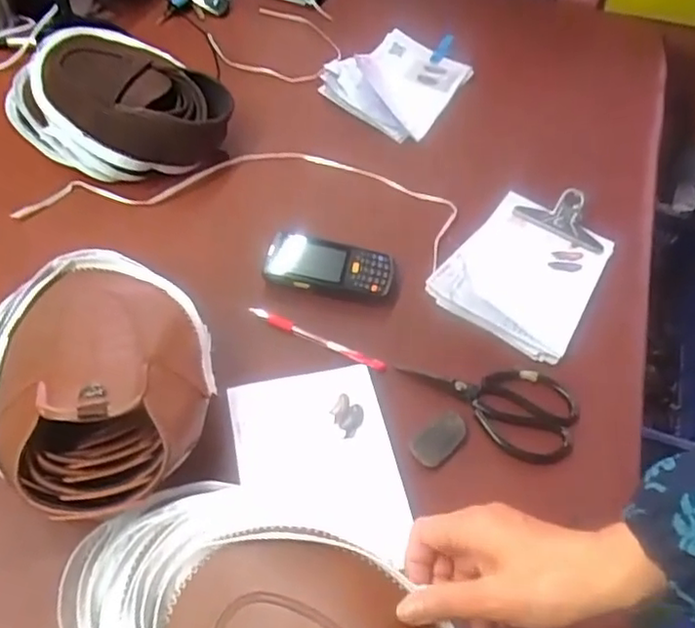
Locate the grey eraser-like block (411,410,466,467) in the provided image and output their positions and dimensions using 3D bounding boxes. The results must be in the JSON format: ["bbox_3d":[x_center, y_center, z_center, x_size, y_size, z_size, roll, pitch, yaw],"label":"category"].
[{"bbox_3d":[0.092,0.126,0.649,0.062,0.023,0.034,-35,65,-26],"label":"grey eraser-like block"}]

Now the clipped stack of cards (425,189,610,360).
[{"bbox_3d":[0.219,-0.064,0.787,0.166,0.035,0.245,29,57,14],"label":"clipped stack of cards"}]

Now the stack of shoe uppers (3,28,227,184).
[{"bbox_3d":[-0.306,-0.284,0.863,0.216,0.101,0.284,-38,66,-27],"label":"stack of shoe uppers"}]

